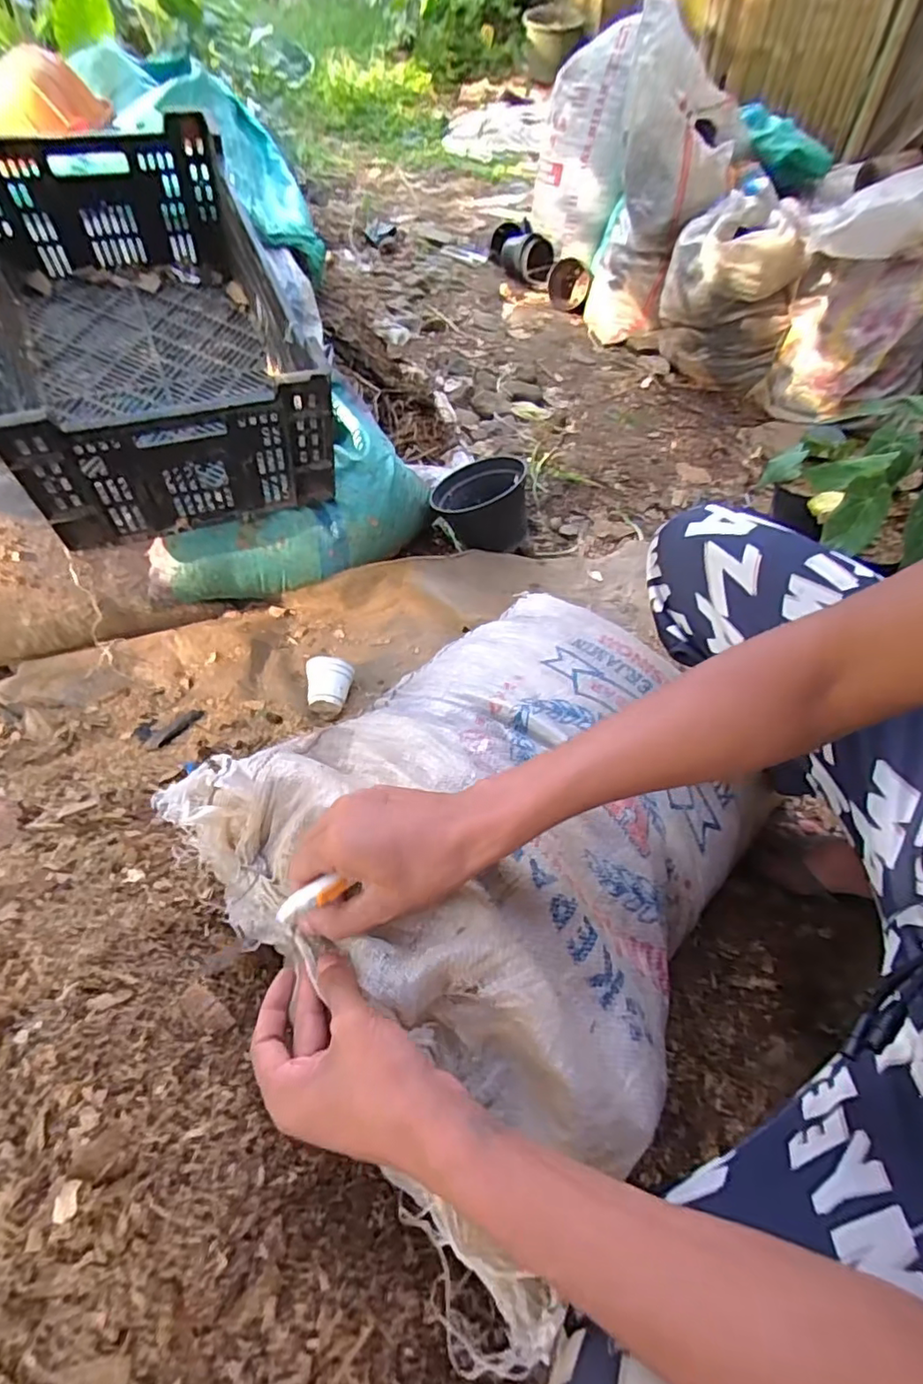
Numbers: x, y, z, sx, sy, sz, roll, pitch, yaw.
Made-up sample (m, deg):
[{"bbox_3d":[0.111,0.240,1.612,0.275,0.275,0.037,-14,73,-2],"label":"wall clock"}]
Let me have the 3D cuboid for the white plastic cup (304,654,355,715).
[{"bbox_3d":[-0.203,-0.013,0.913,0.072,0.056,0.079,-5,54,-2],"label":"white plastic cup"}]

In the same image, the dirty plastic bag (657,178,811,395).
[{"bbox_3d":[0.629,-0.915,1.380,0.289,0.352,0.220,7,54,7],"label":"dirty plastic bag"}]

